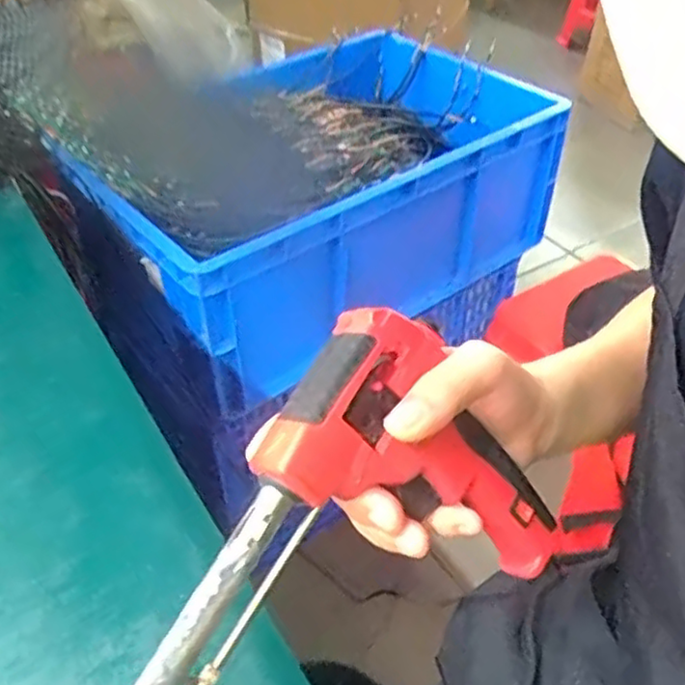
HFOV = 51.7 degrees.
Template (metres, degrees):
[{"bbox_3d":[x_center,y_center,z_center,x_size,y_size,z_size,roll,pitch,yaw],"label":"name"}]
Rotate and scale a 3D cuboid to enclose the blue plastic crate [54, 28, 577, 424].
[{"bbox_3d":[-0.037,-0.215,1.023,0.633,0.232,0.404,-29,49,-27],"label":"blue plastic crate"}]

